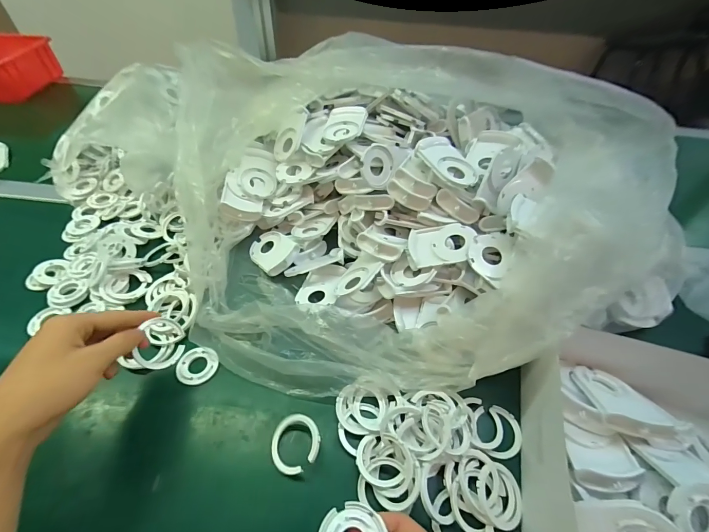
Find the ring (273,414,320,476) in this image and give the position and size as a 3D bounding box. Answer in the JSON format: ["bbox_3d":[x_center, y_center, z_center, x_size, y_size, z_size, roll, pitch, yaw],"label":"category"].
[{"bbox_3d":[-0.058,0.170,0.324,0.049,0.004,0.051,-13,55,19],"label":"ring"}]

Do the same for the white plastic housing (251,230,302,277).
[{"bbox_3d":[-0.120,-0.022,0.490,0.073,0.022,0.058,36,80,35],"label":"white plastic housing"}]

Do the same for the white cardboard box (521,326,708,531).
[{"bbox_3d":[0.280,0.176,0.291,0.233,0.084,0.208,14,49,9],"label":"white cardboard box"}]

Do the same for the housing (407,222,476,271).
[{"bbox_3d":[0.104,-0.025,0.405,0.077,0.018,0.059,2,55,13],"label":"housing"}]

